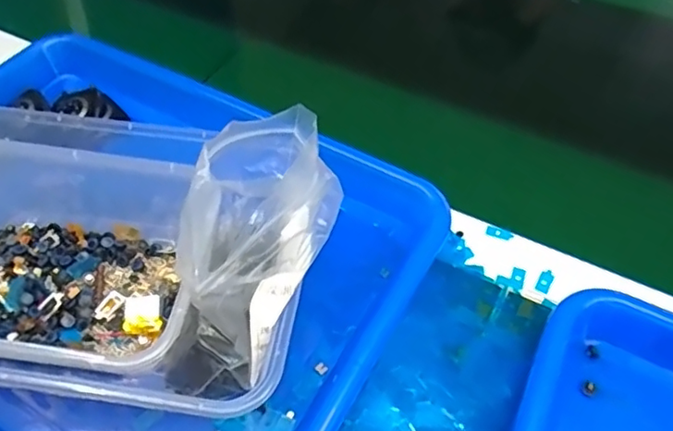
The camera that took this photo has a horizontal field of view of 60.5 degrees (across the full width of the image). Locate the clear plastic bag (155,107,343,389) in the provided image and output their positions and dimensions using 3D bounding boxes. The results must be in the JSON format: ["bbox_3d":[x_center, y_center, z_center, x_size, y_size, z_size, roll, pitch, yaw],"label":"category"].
[{"bbox_3d":[-0.037,0.016,0.274,0.068,0.093,0.114,8,53,6],"label":"clear plastic bag"}]

